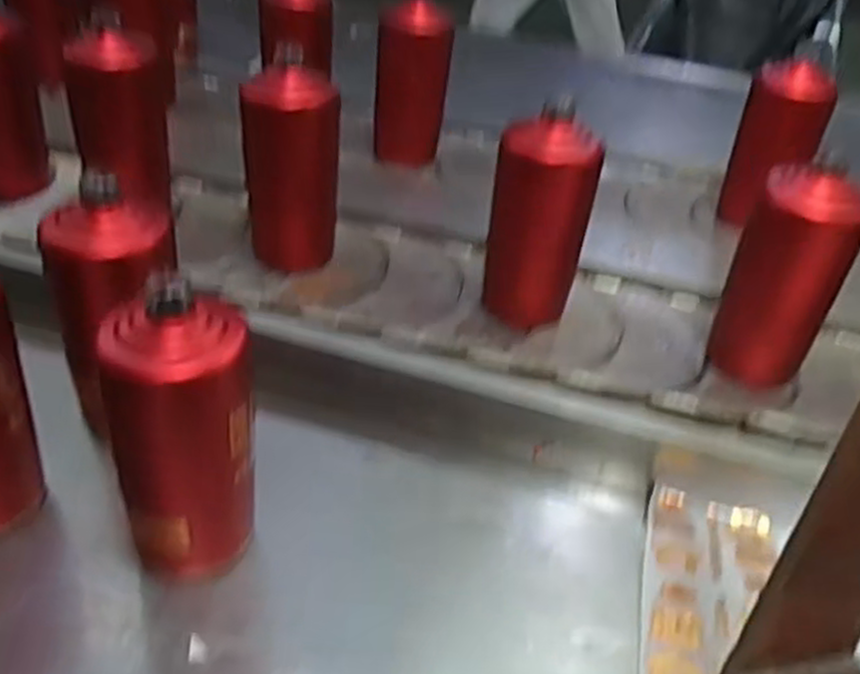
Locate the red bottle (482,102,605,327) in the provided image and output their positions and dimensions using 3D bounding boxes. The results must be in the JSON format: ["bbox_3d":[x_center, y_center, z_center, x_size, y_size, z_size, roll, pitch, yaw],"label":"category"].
[{"bbox_3d":[0.092,-0.097,0.677,0.066,0.179,0.070,33,44,32],"label":"red bottle"}]

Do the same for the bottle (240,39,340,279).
[{"bbox_3d":[-0.121,-0.151,0.713,0.078,0.188,0.063,0,37,-7],"label":"bottle"}]

